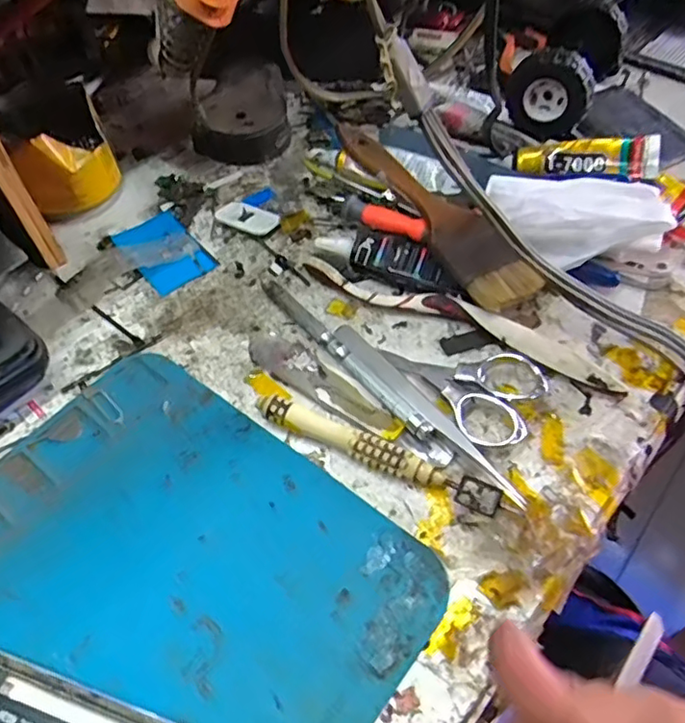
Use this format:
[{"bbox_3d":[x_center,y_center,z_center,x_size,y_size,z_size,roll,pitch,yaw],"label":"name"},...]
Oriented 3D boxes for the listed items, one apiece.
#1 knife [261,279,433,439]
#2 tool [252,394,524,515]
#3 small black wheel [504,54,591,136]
[{"bbox_3d":[-0.002,-0.005,0.303,0.009,0.010,0.128,-34,60,-20],"label":"knife"},{"bbox_3d":[0.017,0.042,0.267,0.123,0.012,0.013,22,58,17],"label":"tool"},{"bbox_3d":[0.132,-0.174,0.391,0.053,0.047,0.017,37,63,25],"label":"small black wheel"}]

